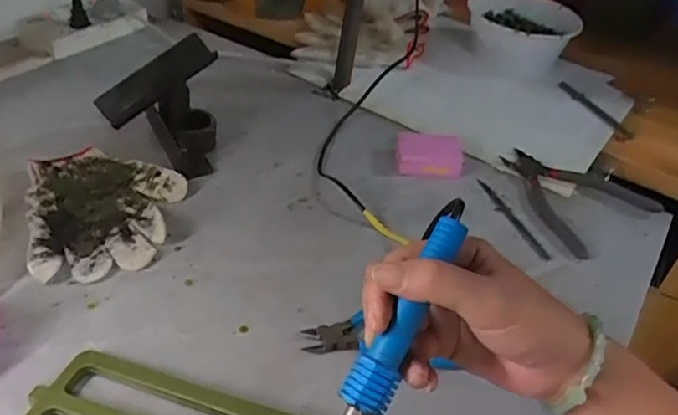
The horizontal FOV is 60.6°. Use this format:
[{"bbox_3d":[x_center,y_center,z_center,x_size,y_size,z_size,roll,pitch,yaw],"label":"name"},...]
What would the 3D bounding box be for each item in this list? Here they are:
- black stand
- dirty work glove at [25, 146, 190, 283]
[{"bbox_3d":[-0.197,-0.116,0.654,0.121,0.118,0.106,12,40,7],"label":"black stand"},{"bbox_3d":[-0.233,-0.006,0.592,0.146,0.017,0.191,-11,43,-20],"label":"dirty work glove"}]

